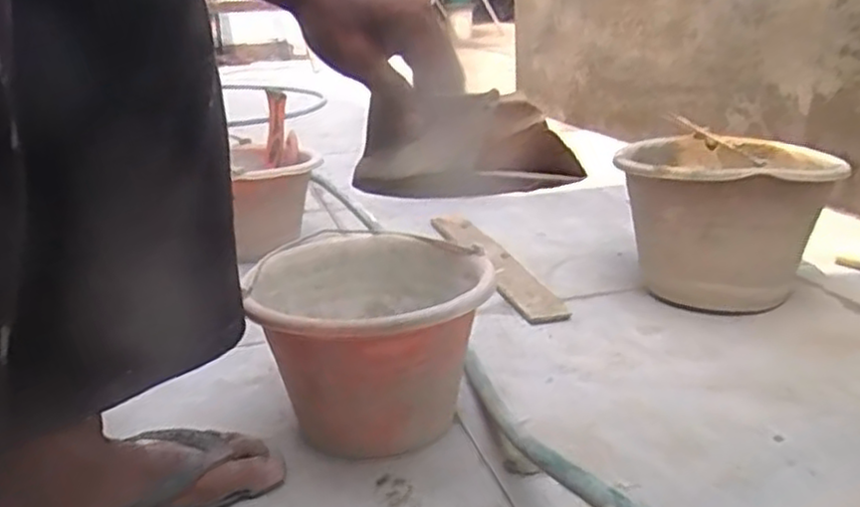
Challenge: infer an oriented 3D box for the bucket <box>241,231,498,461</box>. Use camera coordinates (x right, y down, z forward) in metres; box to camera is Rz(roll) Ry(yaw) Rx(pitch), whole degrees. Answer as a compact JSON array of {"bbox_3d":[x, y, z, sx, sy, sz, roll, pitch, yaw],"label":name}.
[{"bbox_3d":[-0.058,0.082,0.763,0.219,0.161,0.222,-3,19,1],"label":"bucket"}]

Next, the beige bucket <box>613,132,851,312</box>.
[{"bbox_3d":[0.405,-0.048,1.038,0.241,0.194,0.237,-3,19,1],"label":"beige bucket"}]

